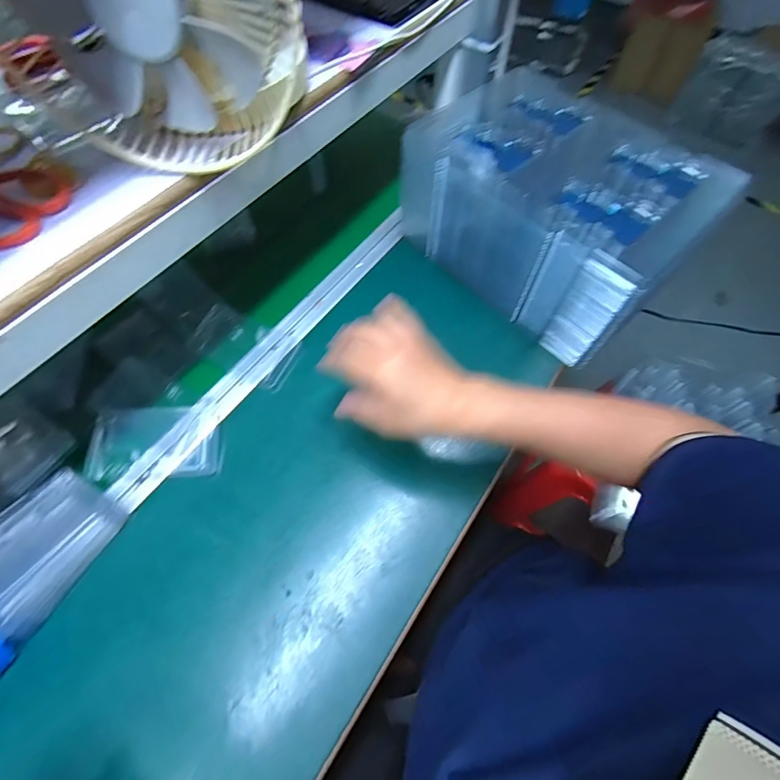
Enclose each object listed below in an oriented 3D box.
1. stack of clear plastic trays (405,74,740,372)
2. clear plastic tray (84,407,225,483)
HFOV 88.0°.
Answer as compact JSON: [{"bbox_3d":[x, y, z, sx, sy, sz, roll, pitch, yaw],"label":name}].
[{"bbox_3d":[0.196,-0.250,0.544,0.223,0.146,0.368,-39,71,-18],"label":"stack of clear plastic trays"},{"bbox_3d":[-0.256,0.056,0.450,0.130,0.018,0.082,-3,64,-4],"label":"clear plastic tray"}]

